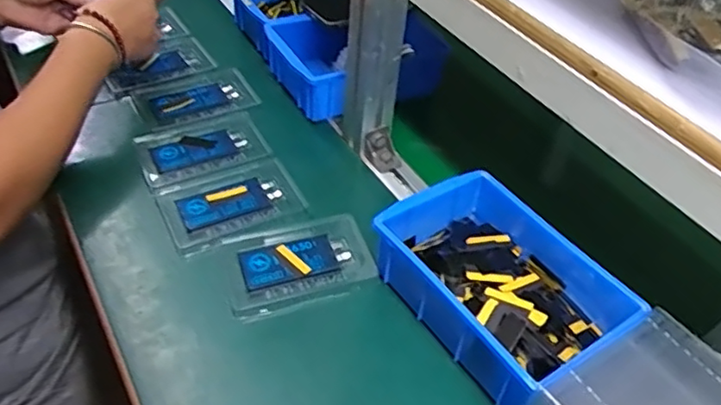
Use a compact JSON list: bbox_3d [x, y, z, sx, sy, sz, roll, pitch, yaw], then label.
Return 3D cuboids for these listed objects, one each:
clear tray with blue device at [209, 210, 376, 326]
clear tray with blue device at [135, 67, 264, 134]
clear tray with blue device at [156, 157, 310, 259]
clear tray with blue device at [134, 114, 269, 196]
[{"bbox_3d":[-0.057,0.054,0.563,0.132,0.011,0.087,-12,47,-20],"label":"clear tray with blue device"},{"bbox_3d":[-0.187,-0.120,0.725,0.128,0.014,0.083,-19,50,-26],"label":"clear tray with blue device"},{"bbox_3d":[-0.125,-0.001,0.608,0.132,0.006,0.085,-23,51,-28],"label":"clear tray with blue device"},{"bbox_3d":[-0.166,-0.055,0.662,0.133,0.016,0.086,-20,50,-26],"label":"clear tray with blue device"}]

